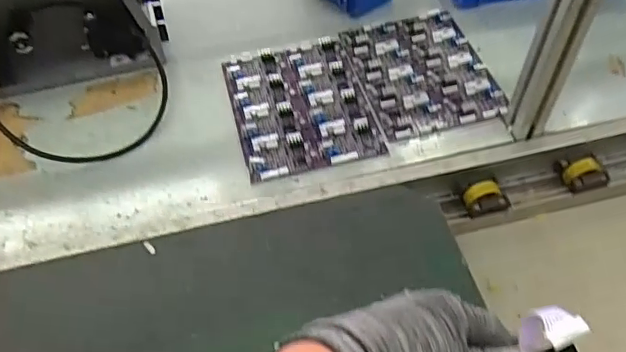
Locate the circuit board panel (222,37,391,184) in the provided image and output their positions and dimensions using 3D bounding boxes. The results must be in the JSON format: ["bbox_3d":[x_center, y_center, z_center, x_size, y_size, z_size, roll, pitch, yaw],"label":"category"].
[{"bbox_3d":[-0.019,-0.105,0.821,0.185,0.008,0.246,-11,53,-9],"label":"circuit board panel"}]

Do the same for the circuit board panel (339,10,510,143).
[{"bbox_3d":[0.159,-0.159,0.854,0.187,0.008,0.238,-12,53,-9],"label":"circuit board panel"}]

